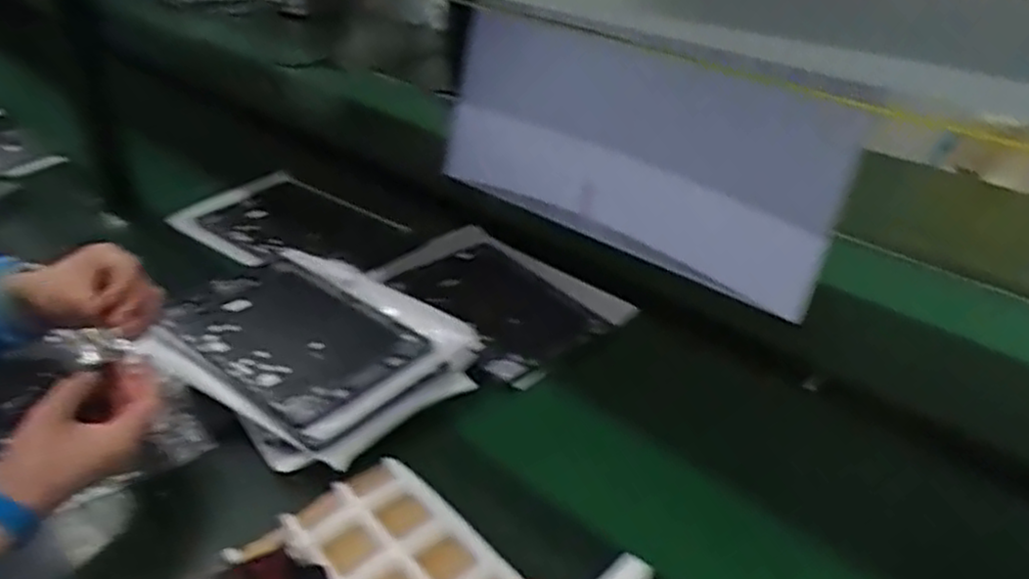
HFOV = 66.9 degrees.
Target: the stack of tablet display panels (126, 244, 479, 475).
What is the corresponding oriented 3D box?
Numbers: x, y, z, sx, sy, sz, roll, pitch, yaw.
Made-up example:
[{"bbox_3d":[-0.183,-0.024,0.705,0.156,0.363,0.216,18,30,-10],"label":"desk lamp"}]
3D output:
[{"bbox_3d":[-0.211,0.056,0.806,0.294,0.055,0.239,23,39,31],"label":"stack of tablet display panels"}]

